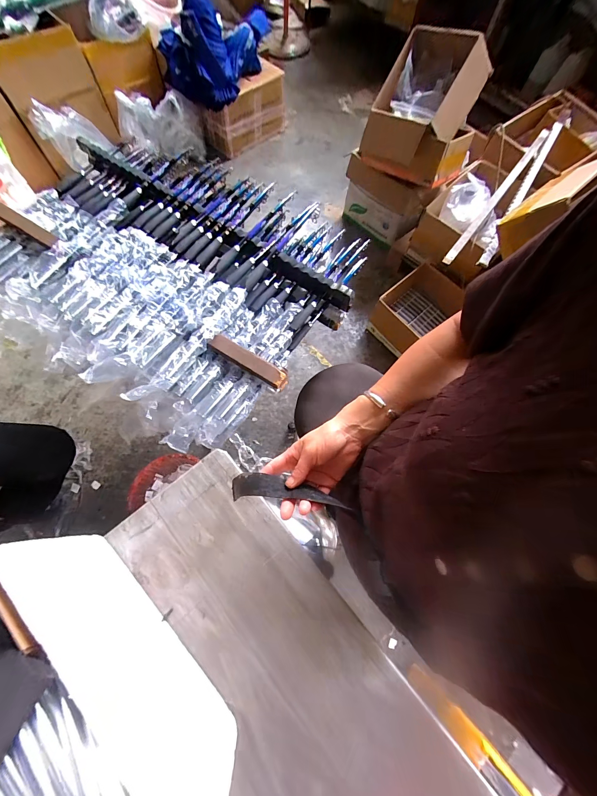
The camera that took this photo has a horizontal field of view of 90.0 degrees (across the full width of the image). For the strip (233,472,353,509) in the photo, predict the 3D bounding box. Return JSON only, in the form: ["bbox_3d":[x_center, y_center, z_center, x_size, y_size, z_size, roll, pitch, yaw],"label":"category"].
[{"bbox_3d":[-0.015,0.125,0.398,0.150,0.021,0.034,7,64,7],"label":"strip"}]

